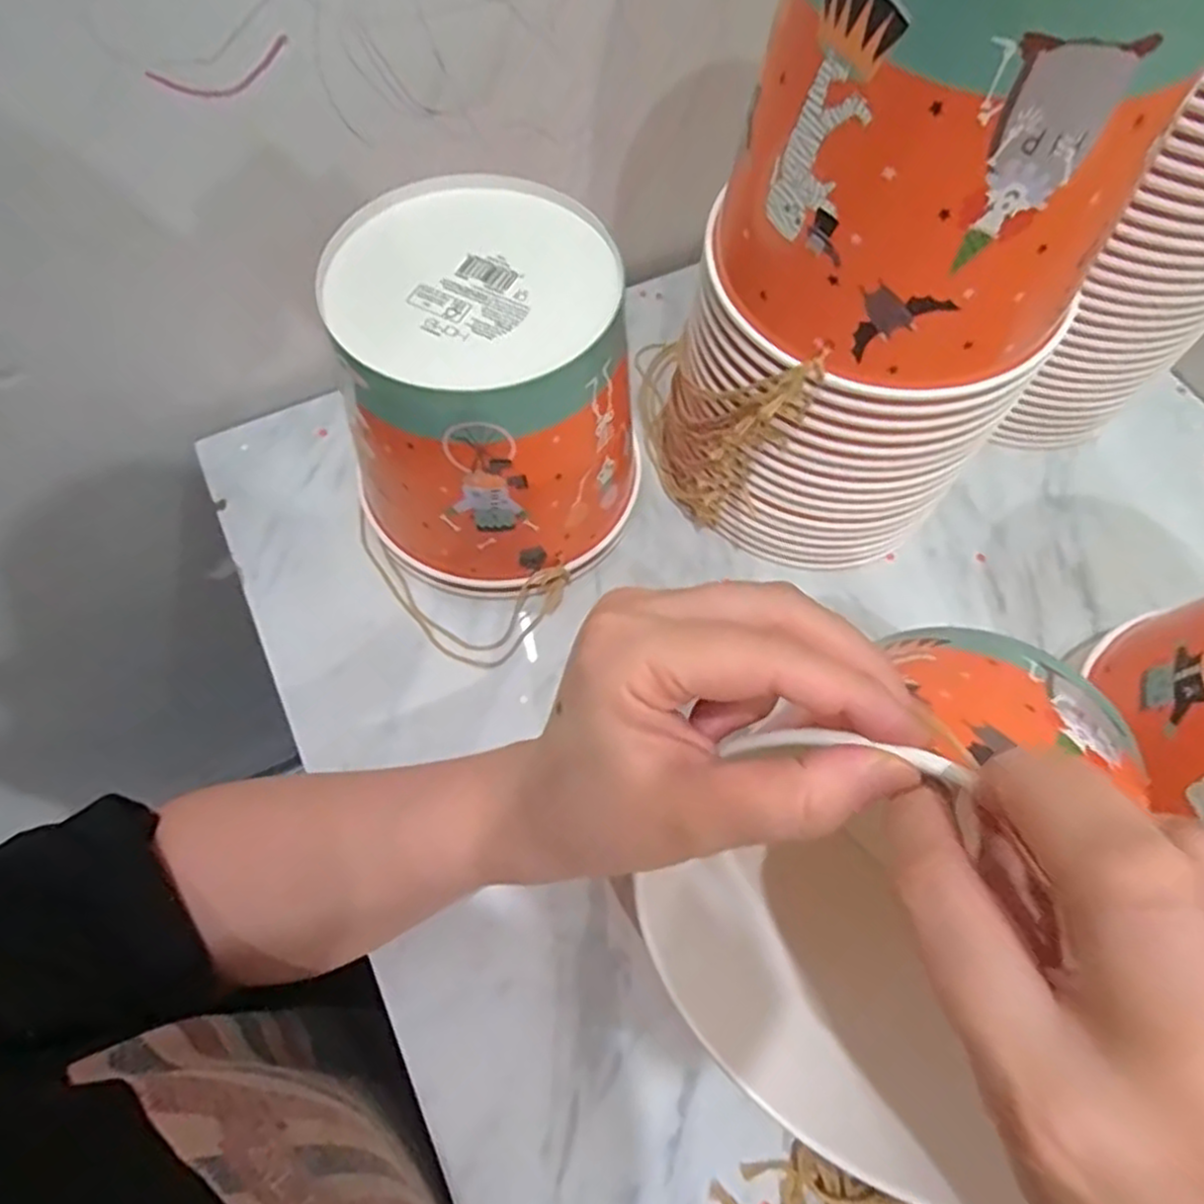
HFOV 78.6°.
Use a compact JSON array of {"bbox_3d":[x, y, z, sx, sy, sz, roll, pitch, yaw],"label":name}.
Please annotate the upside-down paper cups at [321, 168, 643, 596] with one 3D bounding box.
[{"bbox_3d":[-0.058,-0.098,0.377,0.133,0.149,0.134,0,64,-1],"label":"upside-down paper cups"}]

